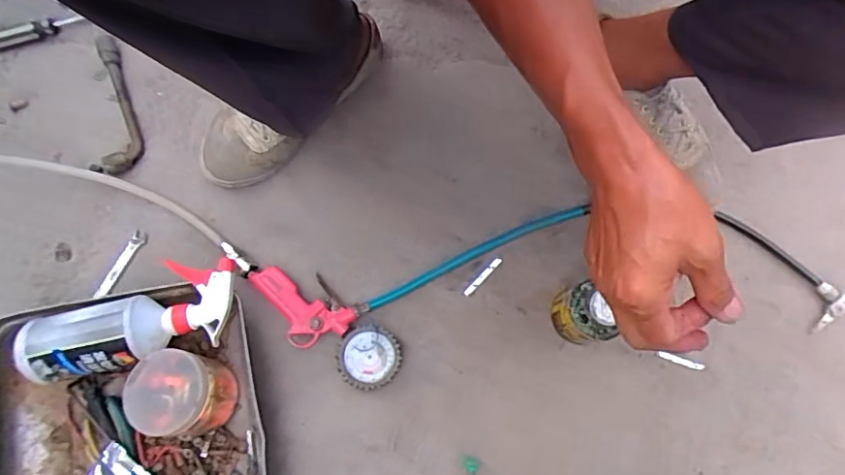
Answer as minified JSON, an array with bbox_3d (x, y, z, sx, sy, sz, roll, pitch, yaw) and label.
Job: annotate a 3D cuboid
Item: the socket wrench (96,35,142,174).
[{"bbox_3d":[-0.384,-0.170,0.693,0.042,0.023,0.177,-10,77,-3],"label":"socket wrench"}]

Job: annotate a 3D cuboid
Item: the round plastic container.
[{"bbox_3d":[-0.254,0.165,0.584,0.085,0.081,0.089,0,77,0],"label":"round plastic container"}]

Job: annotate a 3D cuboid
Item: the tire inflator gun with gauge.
[{"bbox_3d":[-0.134,0.084,0.636,0.252,0.035,0.078,31,79,7],"label":"tire inflator gun with gauge"}]

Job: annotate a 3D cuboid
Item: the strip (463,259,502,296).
[{"bbox_3d":[0.073,0.048,0.666,0.008,0.004,0.061,44,80,9],"label":"strip"}]

